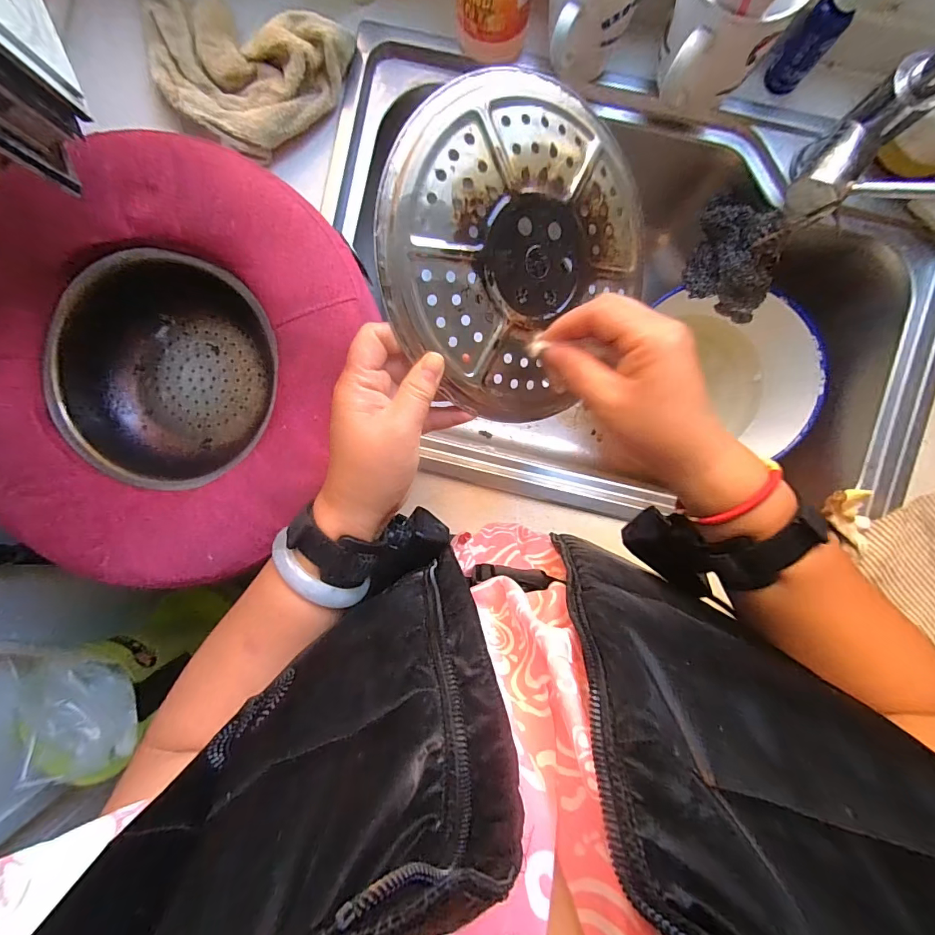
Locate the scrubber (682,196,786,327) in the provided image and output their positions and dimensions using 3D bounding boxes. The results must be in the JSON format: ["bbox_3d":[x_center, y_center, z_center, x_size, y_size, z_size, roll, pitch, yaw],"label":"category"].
[{"bbox_3d":[0.306,-0.239,0.500,0.085,0.072,0.112,10,92,3],"label":"scrubber"}]

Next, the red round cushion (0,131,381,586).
[{"bbox_3d":[-0.281,-0.090,0.371,0.336,0.070,0.358,0,92,4],"label":"red round cushion"}]

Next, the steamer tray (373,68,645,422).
[{"bbox_3d":[0.034,-0.141,0.282,0.179,0.010,0.197,34,87,-29],"label":"steamer tray"}]

